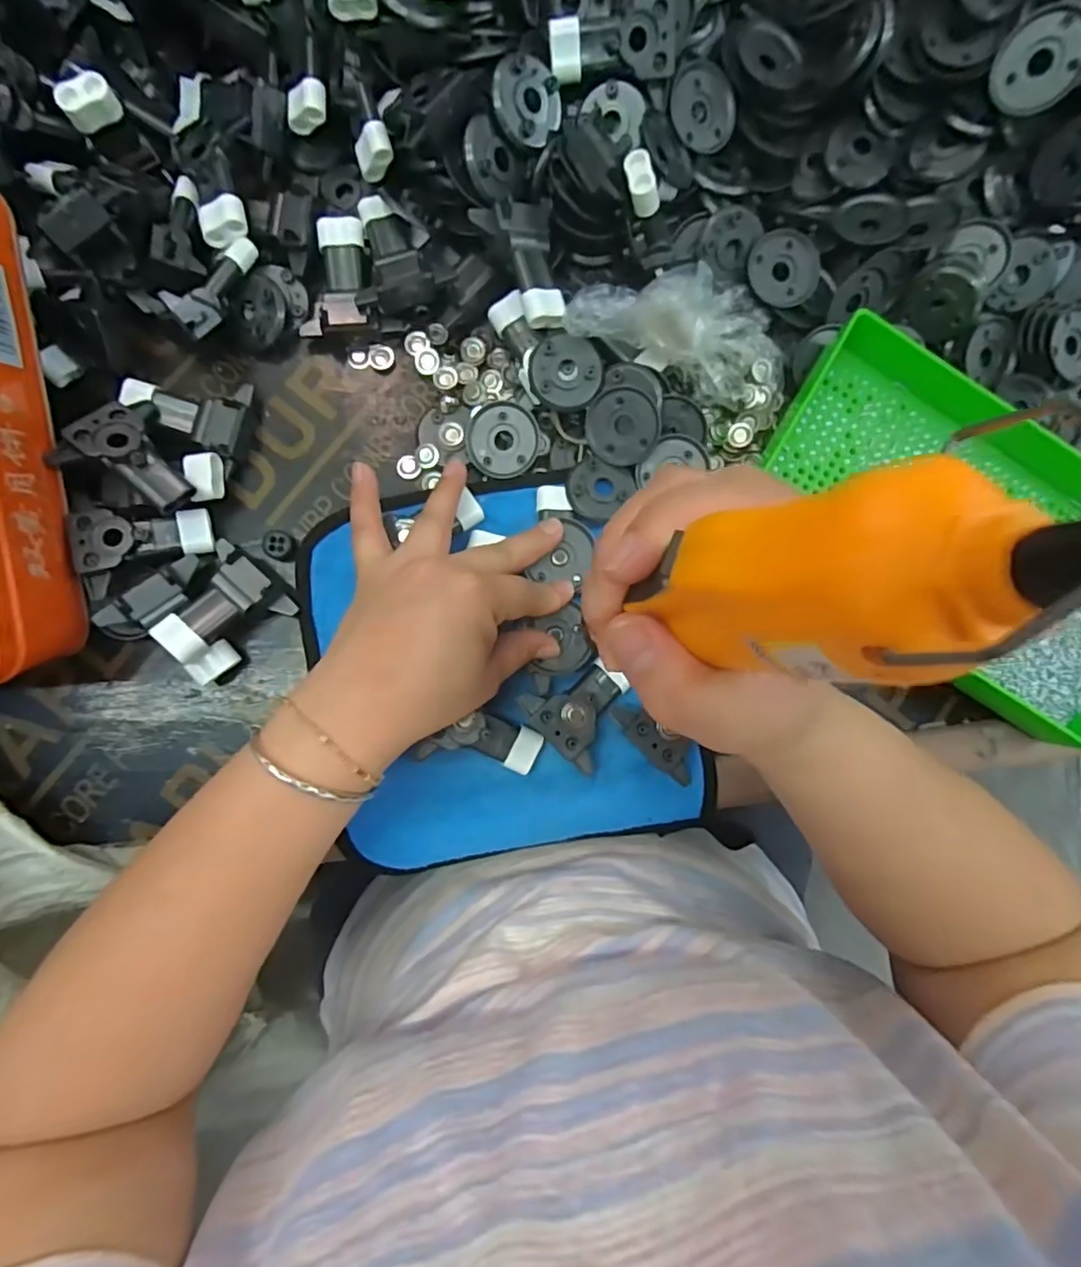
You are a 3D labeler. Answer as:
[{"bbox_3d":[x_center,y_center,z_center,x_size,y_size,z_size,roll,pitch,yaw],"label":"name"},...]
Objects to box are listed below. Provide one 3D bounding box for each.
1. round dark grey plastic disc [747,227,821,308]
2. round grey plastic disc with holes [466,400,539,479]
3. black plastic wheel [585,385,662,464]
[{"bbox_3d":[0.143,-0.215,0.349,0.042,0.007,0.041,0,89,-4],"label":"round dark grey plastic disc"},{"bbox_3d":[-0.022,-0.113,0.349,0.042,0.008,0.042,1,104,4],"label":"round grey plastic disc with holes"},{"bbox_3d":[0.047,-0.118,0.340,0.040,0.008,0.040,15,114,10],"label":"black plastic wheel"}]

